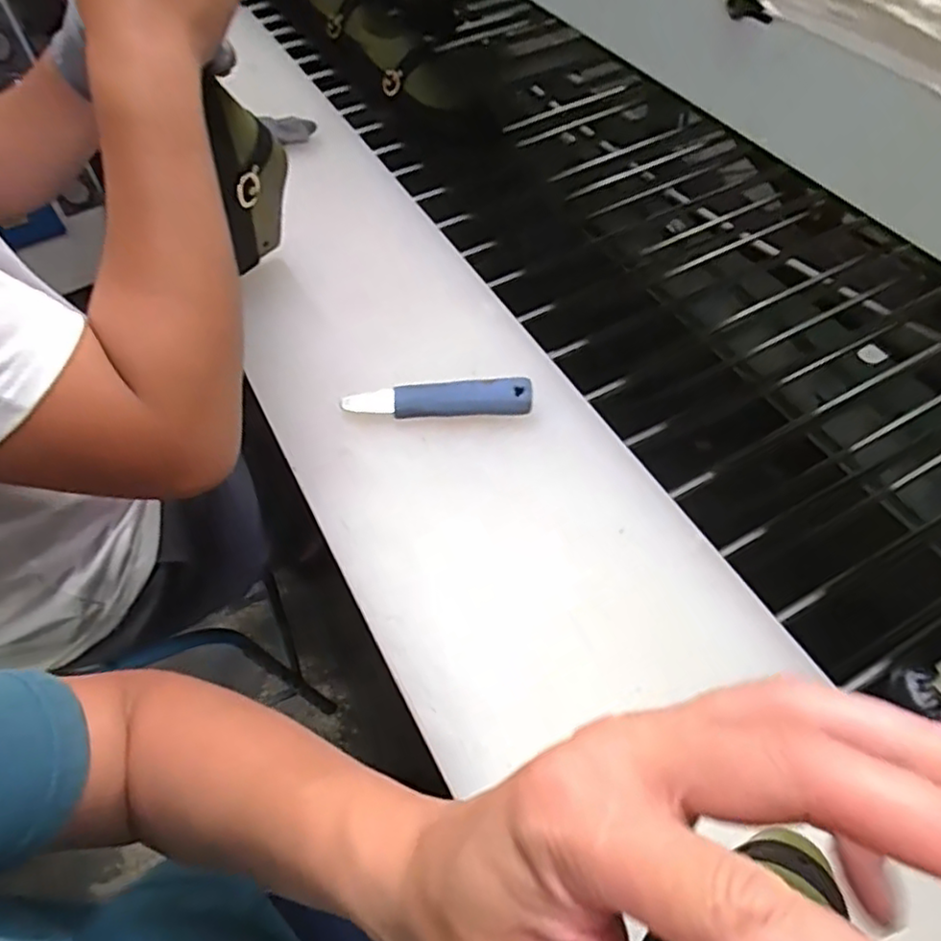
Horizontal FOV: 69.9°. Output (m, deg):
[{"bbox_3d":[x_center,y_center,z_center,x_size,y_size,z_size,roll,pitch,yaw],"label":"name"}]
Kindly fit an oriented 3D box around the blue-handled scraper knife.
[{"bbox_3d":[-0.028,-0.060,0.561,0.156,0.017,0.027,-2,55,2],"label":"blue-handled scraper knife"}]

